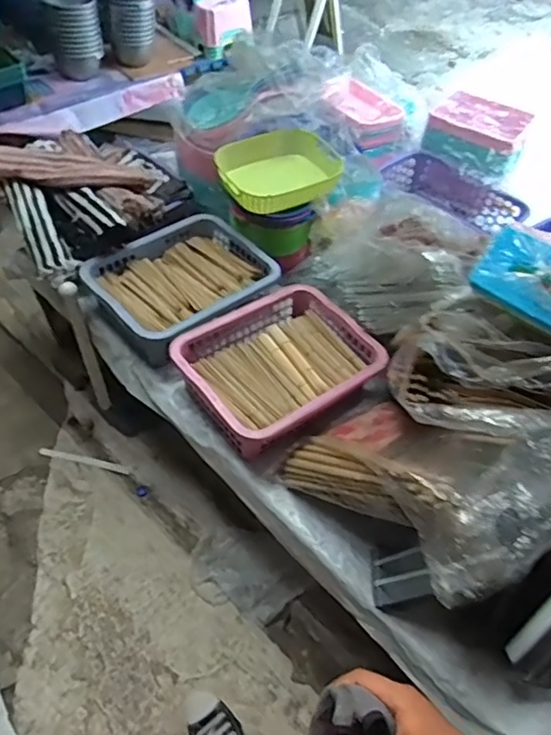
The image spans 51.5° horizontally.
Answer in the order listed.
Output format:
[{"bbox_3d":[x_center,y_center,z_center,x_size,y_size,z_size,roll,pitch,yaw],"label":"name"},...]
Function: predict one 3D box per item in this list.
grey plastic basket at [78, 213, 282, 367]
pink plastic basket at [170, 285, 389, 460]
[{"bbox_3d":[-0.227,-0.198,1.442,0.415,0.131,0.307,-33,60,-29],"label":"grey plastic basket"},{"bbox_3d":[0.000,0.000,1.302,0.410,0.124,0.352,-29,58,-26],"label":"pink plastic basket"}]

